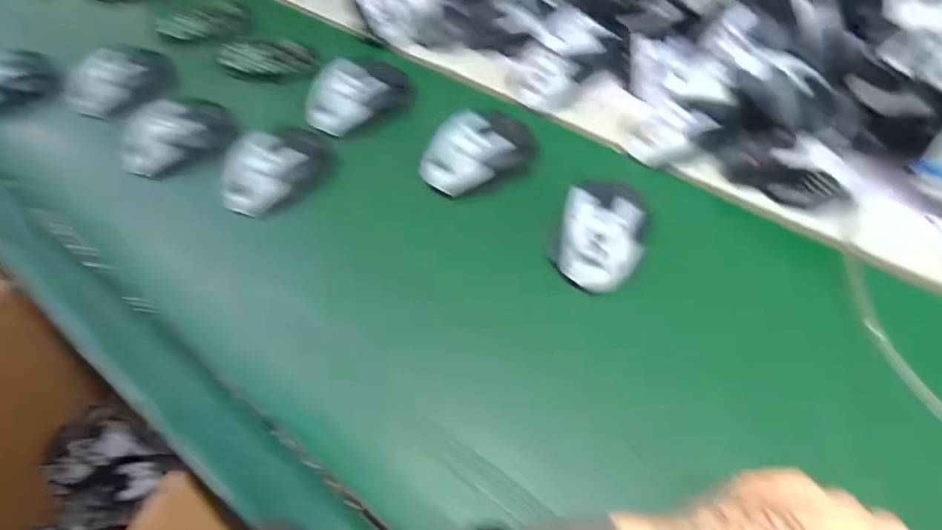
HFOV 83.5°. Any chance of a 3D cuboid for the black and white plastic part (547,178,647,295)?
[{"bbox_3d":[0.109,-0.025,0.450,0.074,0.035,0.090,15,57,15],"label":"black and white plastic part"}]

